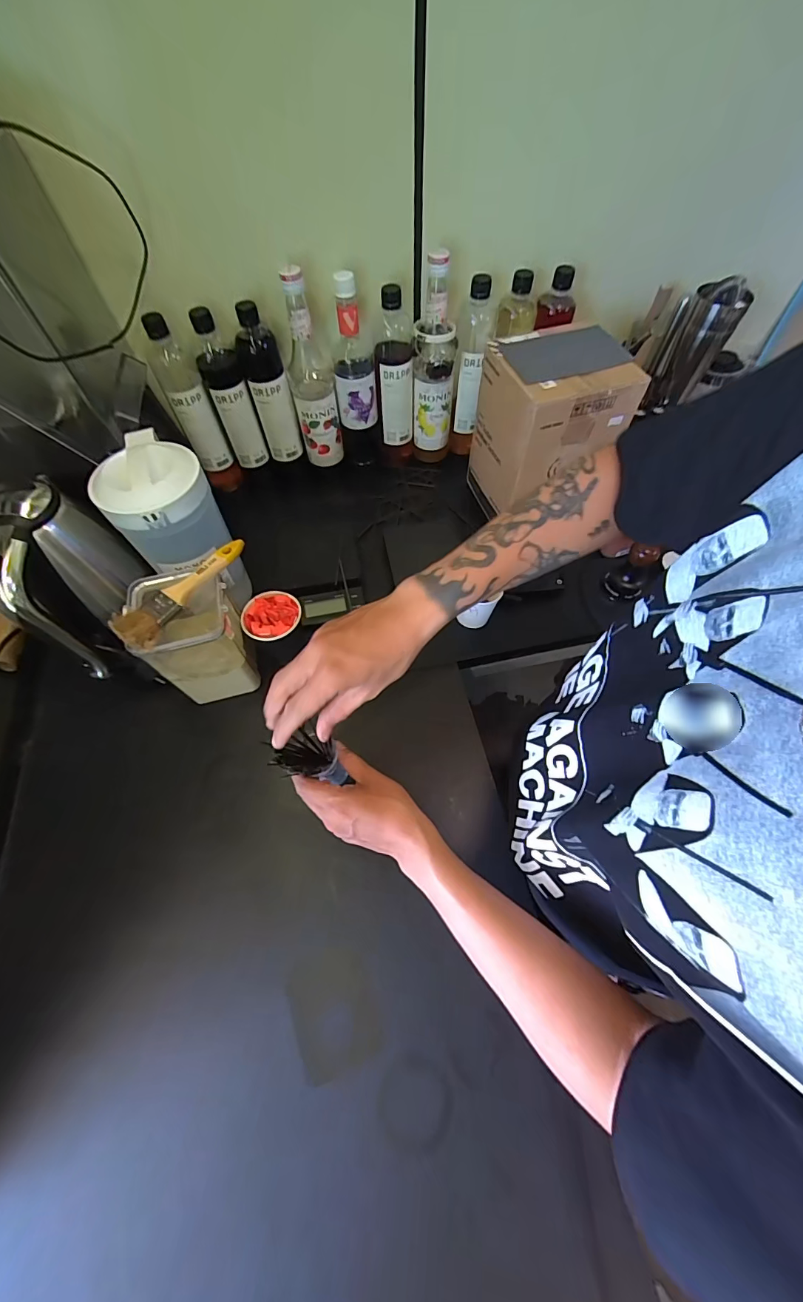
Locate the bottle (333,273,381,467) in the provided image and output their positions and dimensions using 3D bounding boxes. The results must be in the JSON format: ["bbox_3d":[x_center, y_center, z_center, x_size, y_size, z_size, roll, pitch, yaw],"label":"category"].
[{"bbox_3d":[-0.078,-0.452,0.696,0.068,0.289,0.060,-3,61,-1],"label":"bottle"}]

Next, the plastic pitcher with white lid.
[{"bbox_3d":[-0.285,-0.159,0.564,0.103,0.230,0.131,6,61,4],"label":"plastic pitcher with white lid"}]

